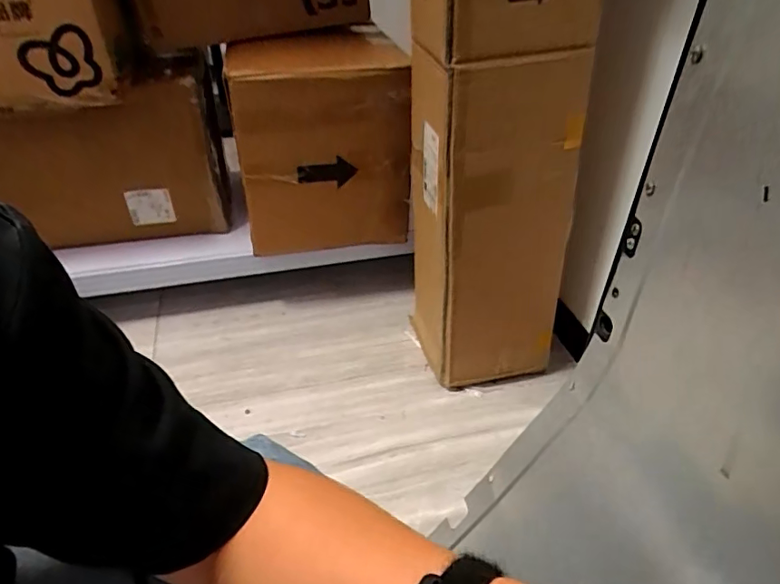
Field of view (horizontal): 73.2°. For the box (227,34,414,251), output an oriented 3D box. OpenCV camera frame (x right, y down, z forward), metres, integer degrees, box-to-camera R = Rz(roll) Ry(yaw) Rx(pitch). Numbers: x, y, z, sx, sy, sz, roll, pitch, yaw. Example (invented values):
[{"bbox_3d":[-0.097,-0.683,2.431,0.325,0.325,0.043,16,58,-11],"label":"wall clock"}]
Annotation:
[{"bbox_3d":[-0.119,-0.270,0.981,0.298,0.337,0.194,-4,39,-1],"label":"box"}]

